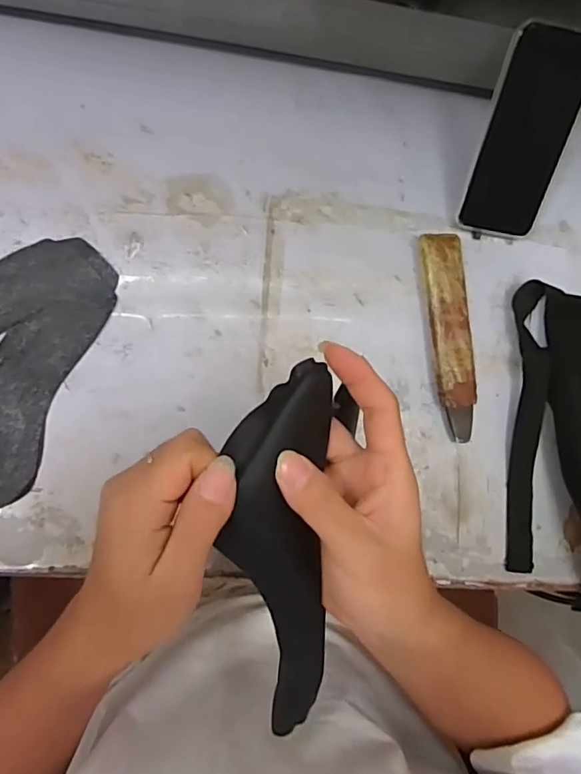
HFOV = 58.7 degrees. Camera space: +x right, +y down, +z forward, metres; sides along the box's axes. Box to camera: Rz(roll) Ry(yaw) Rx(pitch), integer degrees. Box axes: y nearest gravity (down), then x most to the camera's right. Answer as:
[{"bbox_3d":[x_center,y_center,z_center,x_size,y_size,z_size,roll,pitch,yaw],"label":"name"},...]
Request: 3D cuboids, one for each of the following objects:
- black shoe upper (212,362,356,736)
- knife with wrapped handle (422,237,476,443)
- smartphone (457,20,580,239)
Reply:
[{"bbox_3d":[0.003,0.103,0.316,0.082,0.054,0.232,-3,104,-8],"label":"black shoe upper"},{"bbox_3d":[0.147,-0.046,0.471,0.039,0.017,0.187,-5,86,-8],"label":"knife with wrapped handle"},{"bbox_3d":[0.209,-0.215,0.453,0.086,0.015,0.162,6,120,-6],"label":"smartphone"}]

